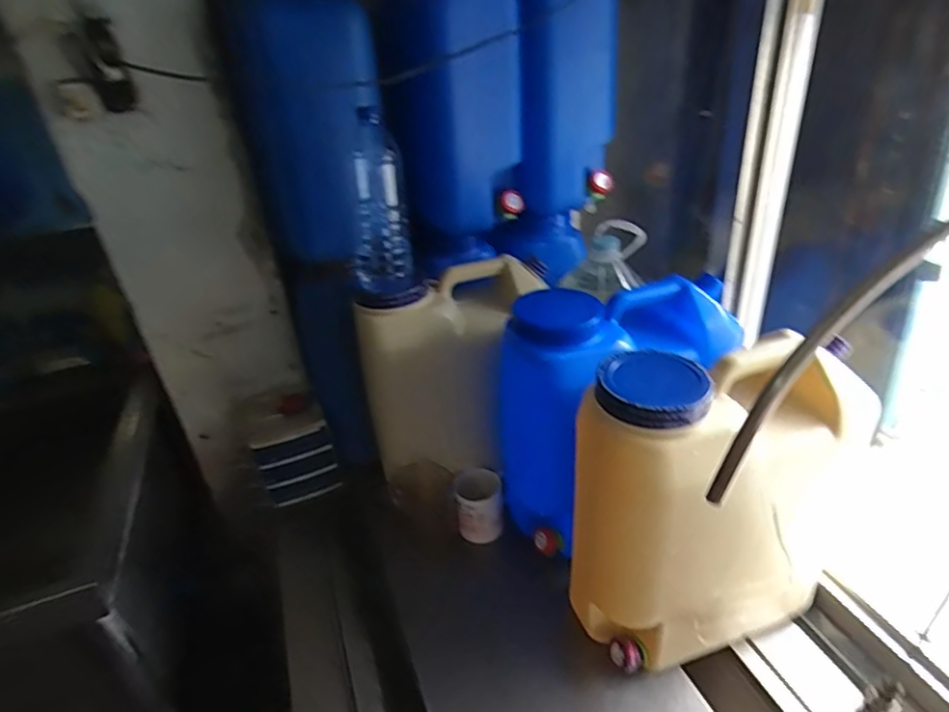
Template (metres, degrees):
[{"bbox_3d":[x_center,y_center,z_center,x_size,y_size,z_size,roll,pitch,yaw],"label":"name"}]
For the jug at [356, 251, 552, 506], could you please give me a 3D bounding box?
[{"bbox_3d":[-0.035,0.051,0.970,0.295,0.358,0.183,-4,31,3],"label":"jug"}]

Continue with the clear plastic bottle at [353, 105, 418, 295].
[{"bbox_3d":[-0.142,-0.205,0.842,0.088,0.253,0.083,-9,32,-6],"label":"clear plastic bottle"}]

